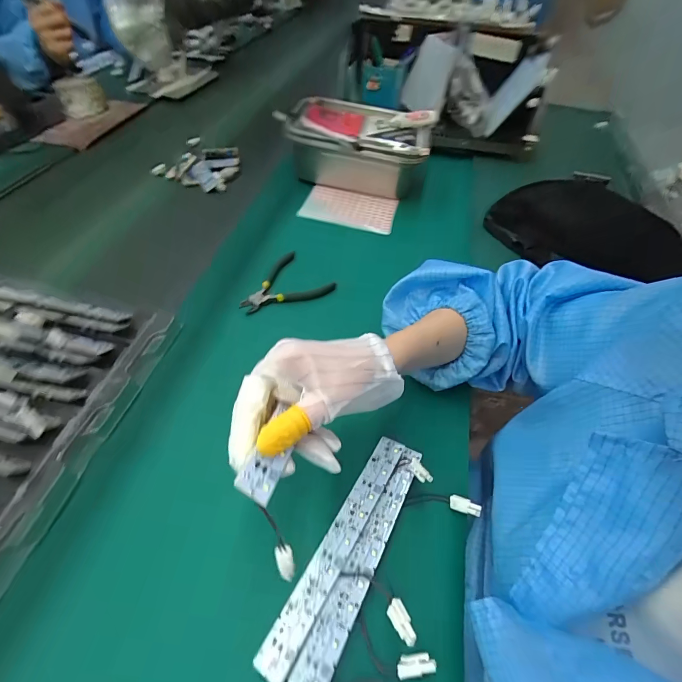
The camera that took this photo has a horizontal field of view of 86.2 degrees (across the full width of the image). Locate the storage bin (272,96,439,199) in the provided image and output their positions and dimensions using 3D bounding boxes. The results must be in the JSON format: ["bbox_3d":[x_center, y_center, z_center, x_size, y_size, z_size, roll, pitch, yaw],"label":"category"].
[{"bbox_3d":[0.023,-0.331,0.641,0.255,0.109,0.170,11,52,5],"label":"storage bin"}]

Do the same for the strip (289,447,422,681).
[{"bbox_3d":[0.021,0.169,0.295,0.024,0.005,0.191,22,52,19],"label":"strip"}]

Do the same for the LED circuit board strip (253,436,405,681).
[{"bbox_3d":[-0.001,0.160,0.295,0.024,0.009,0.190,27,55,17],"label":"LED circuit board strip"}]

